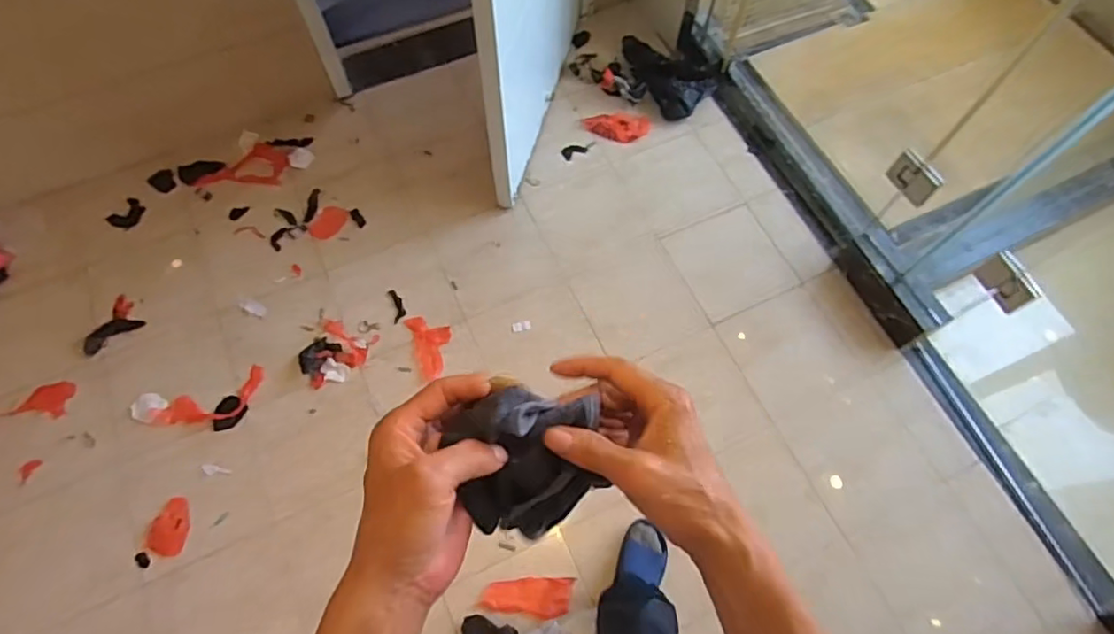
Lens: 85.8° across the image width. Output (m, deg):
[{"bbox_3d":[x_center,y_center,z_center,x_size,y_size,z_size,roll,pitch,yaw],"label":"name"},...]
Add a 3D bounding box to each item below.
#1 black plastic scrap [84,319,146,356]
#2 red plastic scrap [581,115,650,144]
[{"bbox_3d":[-1.177,0.038,1.584,0.145,0.021,0.073,-40,74,-18],"label":"black plastic scrap"},{"bbox_3d":[0.188,-0.593,1.873,0.208,0.047,0.089,0,66,-3],"label":"red plastic scrap"}]

